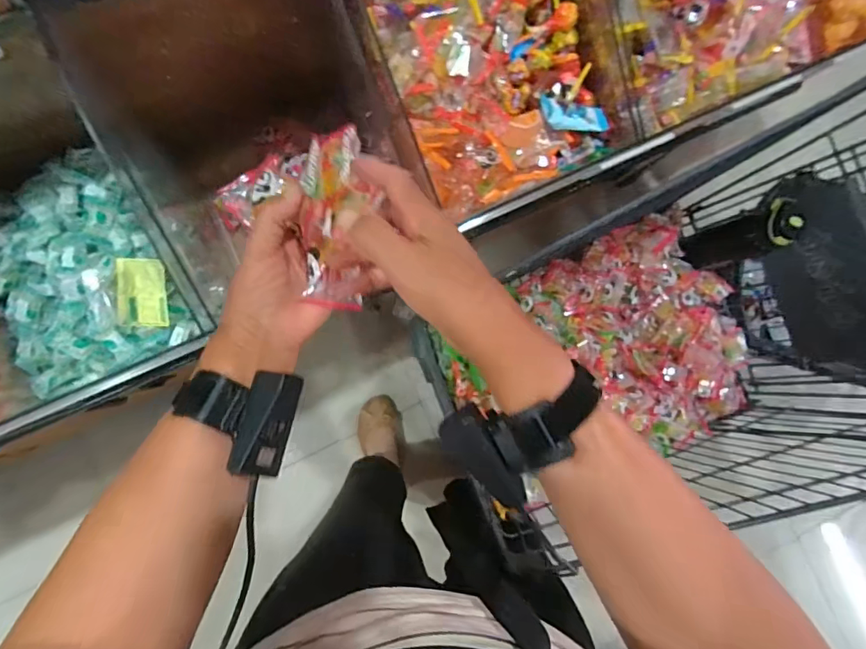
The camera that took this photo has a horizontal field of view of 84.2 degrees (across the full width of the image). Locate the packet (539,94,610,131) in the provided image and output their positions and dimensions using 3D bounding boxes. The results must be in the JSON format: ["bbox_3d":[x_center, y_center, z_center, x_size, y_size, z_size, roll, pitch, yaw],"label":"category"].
[{"bbox_3d":[0.151,-0.226,0.512,0.070,0.015,0.036,5,87,-6],"label":"packet"}]

